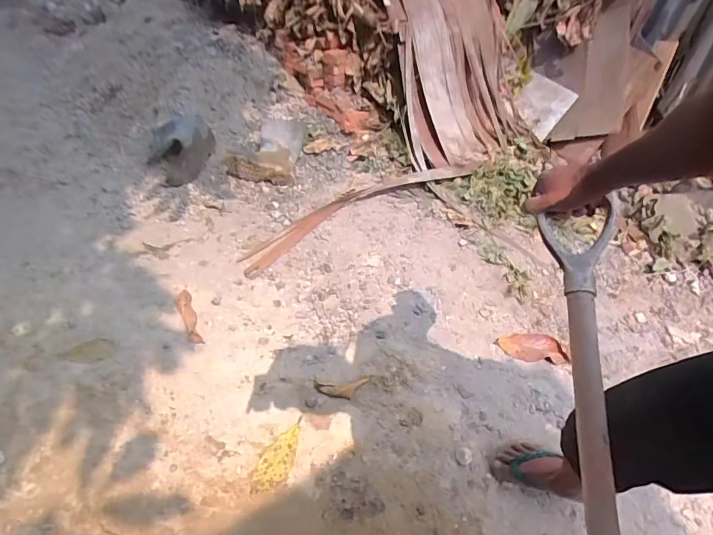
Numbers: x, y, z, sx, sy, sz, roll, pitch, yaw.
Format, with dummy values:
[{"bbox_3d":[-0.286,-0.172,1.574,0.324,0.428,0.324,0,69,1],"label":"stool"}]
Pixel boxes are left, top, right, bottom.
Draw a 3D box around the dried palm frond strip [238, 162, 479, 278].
[{"bbox_3d":[0.053,-0.268,1.770,1.117,0.042,0.162,-27,55,-26],"label":"dried palm frond strip"}]

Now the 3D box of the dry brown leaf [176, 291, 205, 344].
[{"bbox_3d":[-0.500,0.149,1.380,0.048,0.013,0.214,-20,52,-21],"label":"dry brown leaf"}]

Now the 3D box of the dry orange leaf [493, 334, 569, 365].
[{"bbox_3d":[0.528,0.240,1.399,0.206,0.014,0.096,6,47,2],"label":"dry orange leaf"}]

